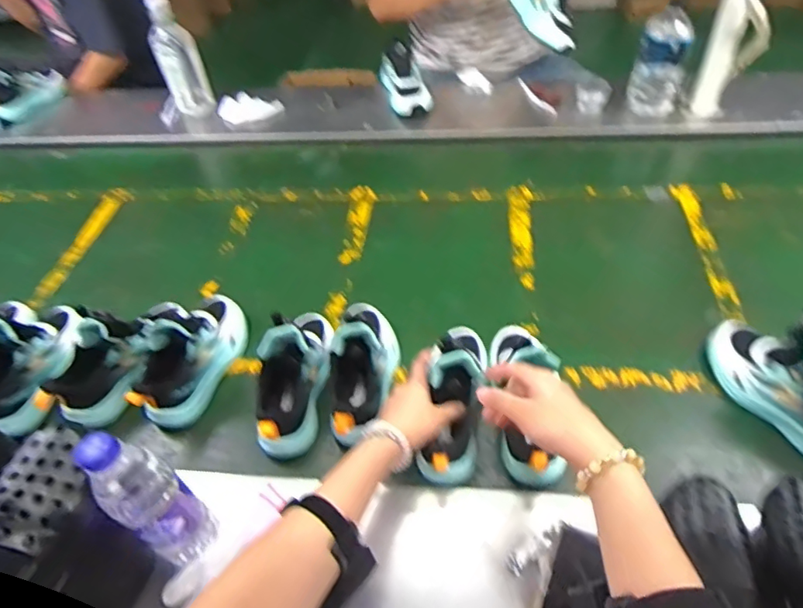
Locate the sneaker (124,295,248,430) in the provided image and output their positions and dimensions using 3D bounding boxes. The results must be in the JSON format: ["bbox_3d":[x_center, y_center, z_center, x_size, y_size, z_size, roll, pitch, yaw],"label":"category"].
[{"bbox_3d":[-0.296,0.055,0.737,0.099,0.102,0.209,11,50,16],"label":"sneaker"}]

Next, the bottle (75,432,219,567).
[{"bbox_3d":[-0.239,0.185,0.508,0.063,0.204,0.060,30,57,29],"label":"bottle"}]

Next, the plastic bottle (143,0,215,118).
[{"bbox_3d":[-0.494,-0.546,1.177,0.079,0.251,0.085,-18,48,-10],"label":"plastic bottle"}]

